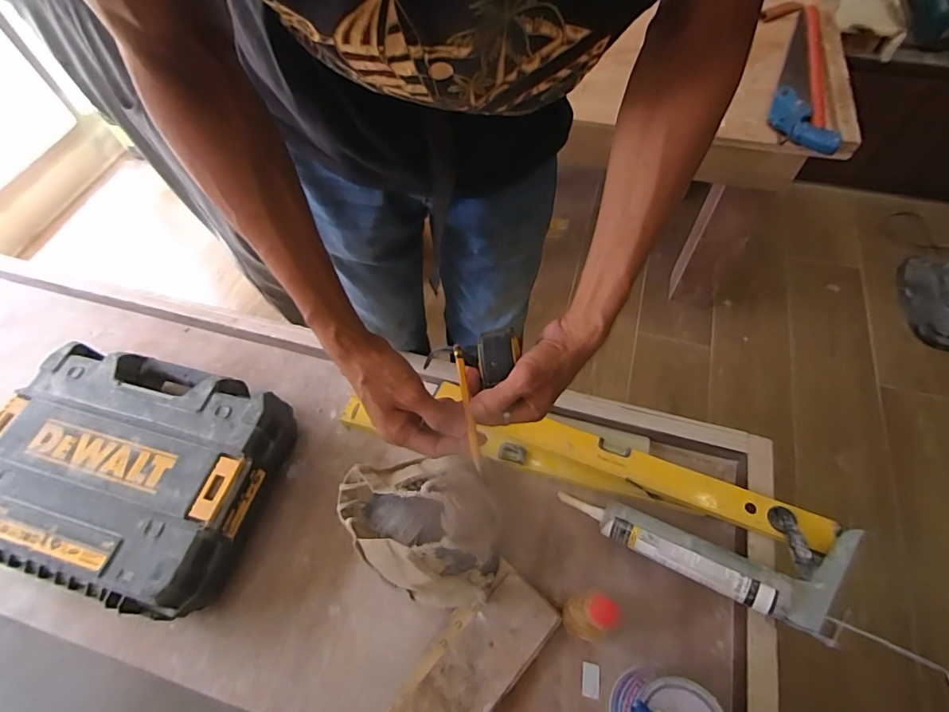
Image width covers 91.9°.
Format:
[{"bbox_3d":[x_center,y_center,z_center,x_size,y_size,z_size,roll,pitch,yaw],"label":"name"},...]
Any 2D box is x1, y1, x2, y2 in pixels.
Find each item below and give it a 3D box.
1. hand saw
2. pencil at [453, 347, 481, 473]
[{"bbox_3d":[0.619,-0.543,0.885,0.110,0.029,0.383,9,60,9],"label":"hand saw"},{"bbox_3d":[-0.007,0.045,0.422,0.008,0.009,0.123,-11,64,-2],"label":"pencil"}]

